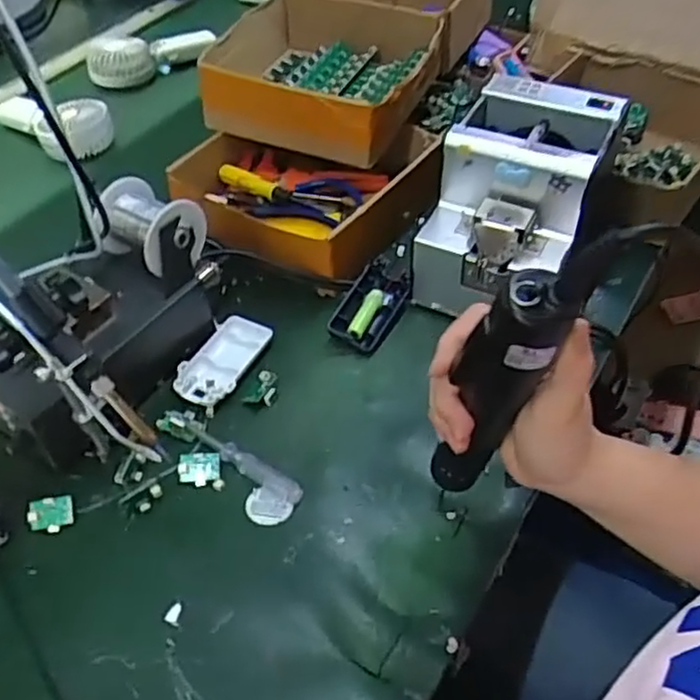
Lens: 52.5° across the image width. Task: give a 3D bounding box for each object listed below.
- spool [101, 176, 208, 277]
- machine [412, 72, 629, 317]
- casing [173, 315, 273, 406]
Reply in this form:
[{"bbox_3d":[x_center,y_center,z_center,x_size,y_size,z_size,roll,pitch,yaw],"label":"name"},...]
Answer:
[{"bbox_3d":[-0.161,-0.101,0.571,0.076,0.050,0.063,29,54,27],"label":"spool"},{"bbox_3d":[0.144,-0.123,0.630,0.120,0.156,0.175,20,51,21],"label":"machine"},{"bbox_3d":[-0.108,0.009,0.612,0.052,0.015,0.094,16,50,18],"label":"casing"}]

